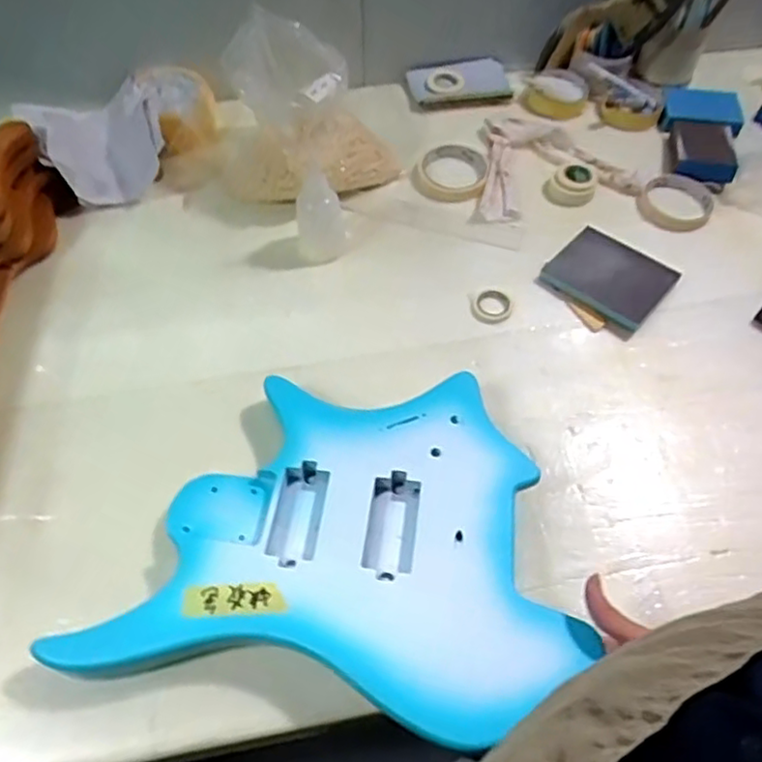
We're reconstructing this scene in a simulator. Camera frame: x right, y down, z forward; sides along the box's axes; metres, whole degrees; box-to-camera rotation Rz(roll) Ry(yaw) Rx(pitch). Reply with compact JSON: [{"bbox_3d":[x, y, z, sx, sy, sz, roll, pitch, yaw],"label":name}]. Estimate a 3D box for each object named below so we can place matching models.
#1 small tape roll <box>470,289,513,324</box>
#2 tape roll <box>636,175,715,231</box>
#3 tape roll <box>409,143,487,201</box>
[{"bbox_3d":[0.118,-0.079,0.714,0.043,0.015,0.036,16,57,9],"label":"small tape roll"},{"bbox_3d":[0.334,-0.205,0.754,0.079,0.023,0.078,1,56,-1],"label":"tape roll"},{"bbox_3d":[0.085,-0.254,0.812,0.088,0.022,0.089,1,56,-1],"label":"tape roll"}]

